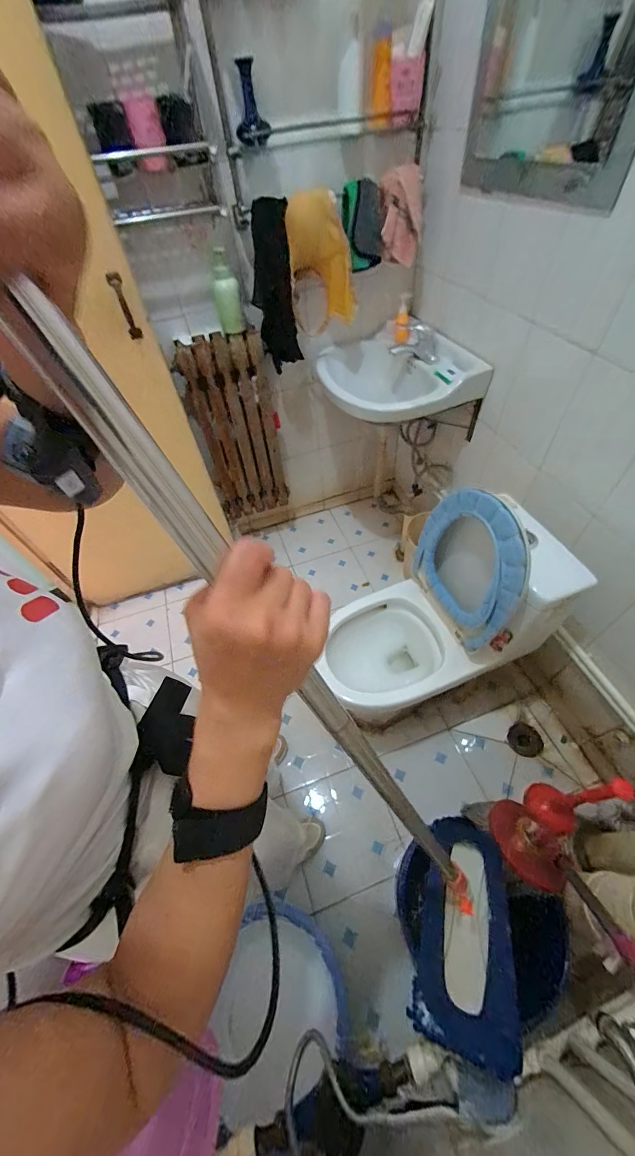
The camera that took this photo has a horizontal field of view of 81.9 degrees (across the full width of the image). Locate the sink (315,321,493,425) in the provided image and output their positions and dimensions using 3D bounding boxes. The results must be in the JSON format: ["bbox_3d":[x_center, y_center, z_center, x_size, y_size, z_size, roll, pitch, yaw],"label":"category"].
[{"bbox_3d":[0.234,-0.674,1.243,0.434,0.184,0.528,-17,53,-8],"label":"sink"}]

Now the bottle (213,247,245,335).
[{"bbox_3d":[-0.272,-0.850,1.095,0.061,0.197,0.054,-1,52,4],"label":"bottle"}]

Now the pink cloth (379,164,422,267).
[{"bbox_3d":[0.244,-1.045,1.066,0.112,0.199,0.059,9,54,12],"label":"pink cloth"}]

